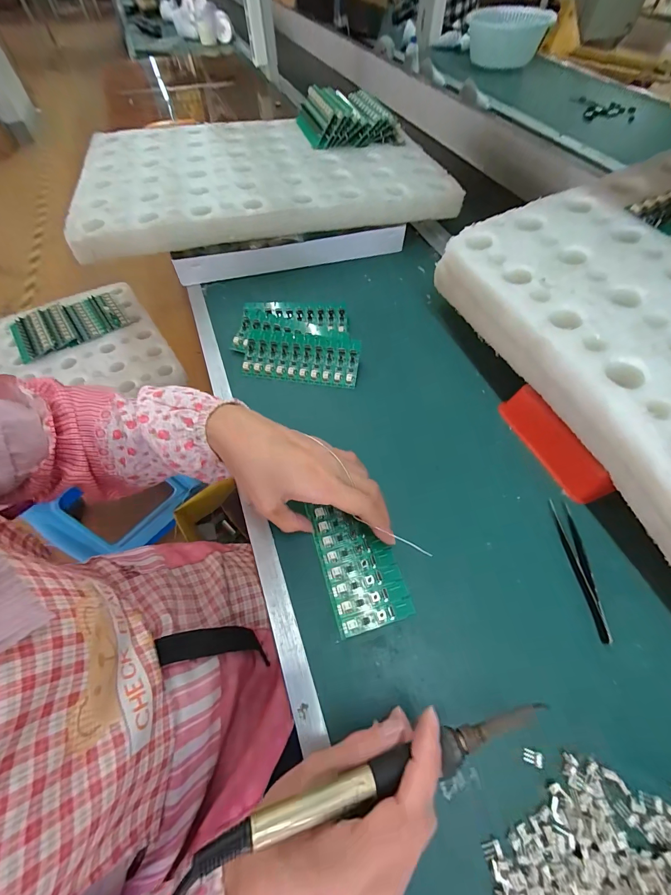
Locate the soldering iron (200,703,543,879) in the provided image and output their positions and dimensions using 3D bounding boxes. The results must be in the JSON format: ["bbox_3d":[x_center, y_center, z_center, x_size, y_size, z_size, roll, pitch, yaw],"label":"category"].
[{"bbox_3d":[0.031,0.176,0.186,0.199,0.016,0.016,-7,57,-17],"label":"soldering iron"}]

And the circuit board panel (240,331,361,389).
[{"bbox_3d":[-0.042,-0.109,0.420,0.139,0.008,0.060,5,83,5],"label":"circuit board panel"}]

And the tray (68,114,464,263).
[{"bbox_3d":[-0.116,-0.451,0.561,0.533,0.049,0.348,-14,59,-7],"label":"tray"}]

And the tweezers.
[{"bbox_3d":[0.206,0.100,0.293,0.019,0.005,0.114,2,58,1],"label":"tweezers"}]

